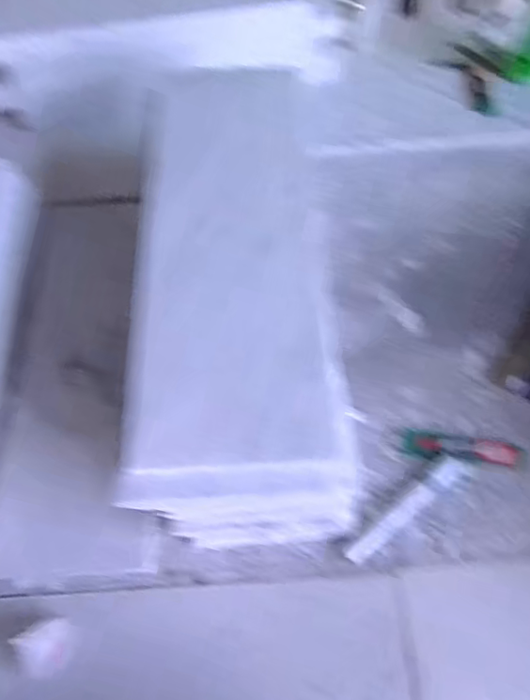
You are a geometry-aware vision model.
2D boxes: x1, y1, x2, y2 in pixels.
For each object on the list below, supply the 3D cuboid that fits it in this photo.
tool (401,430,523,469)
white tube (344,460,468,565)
[{"bbox_3d":[0.195,0.098,0.564,0.114,0.014,0.026,4,60,4],"label":"tool"},{"bbox_3d":[0.135,0.147,0.535,0.148,0.013,0.021,-35,64,-17],"label":"white tube"}]

